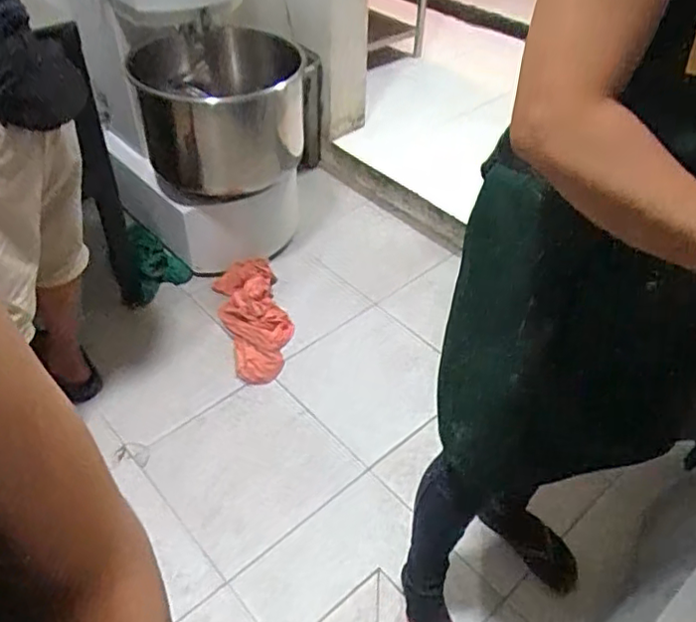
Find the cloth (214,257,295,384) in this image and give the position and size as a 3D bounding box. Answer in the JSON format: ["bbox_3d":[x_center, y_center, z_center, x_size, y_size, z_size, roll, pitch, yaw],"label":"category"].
[{"bbox_3d":[-0.264,0.023,1.798,0.191,0.062,0.418,-11,55,-10],"label":"cloth"}]

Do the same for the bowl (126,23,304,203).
[{"bbox_3d":[-0.366,-0.590,1.874,0.471,0.385,0.496,-1,41,1],"label":"bowl"}]

